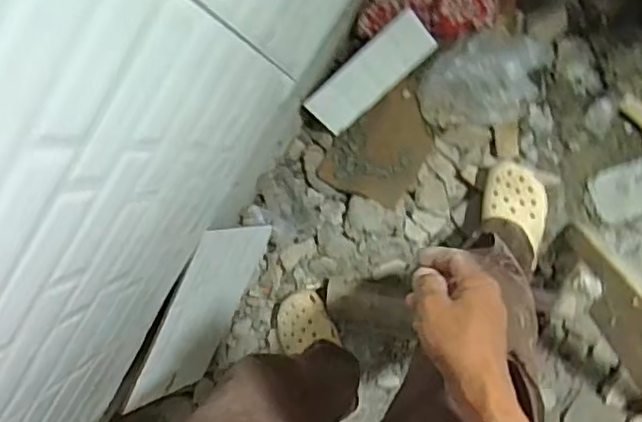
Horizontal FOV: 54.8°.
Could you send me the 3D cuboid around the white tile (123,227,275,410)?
[{"bbox_3d":[-0.217,0.194,1.146,0.014,0.234,0.358,30,103,21],"label":"white tile"}]

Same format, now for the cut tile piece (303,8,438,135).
[{"bbox_3d":[0.093,-0.253,1.149,0.251,0.016,0.093,-41,113,15],"label":"cut tile piece"}]

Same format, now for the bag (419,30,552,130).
[{"bbox_3d":[0.299,-0.240,1.121,0.228,0.111,0.157,-4,95,7],"label":"bag"}]

